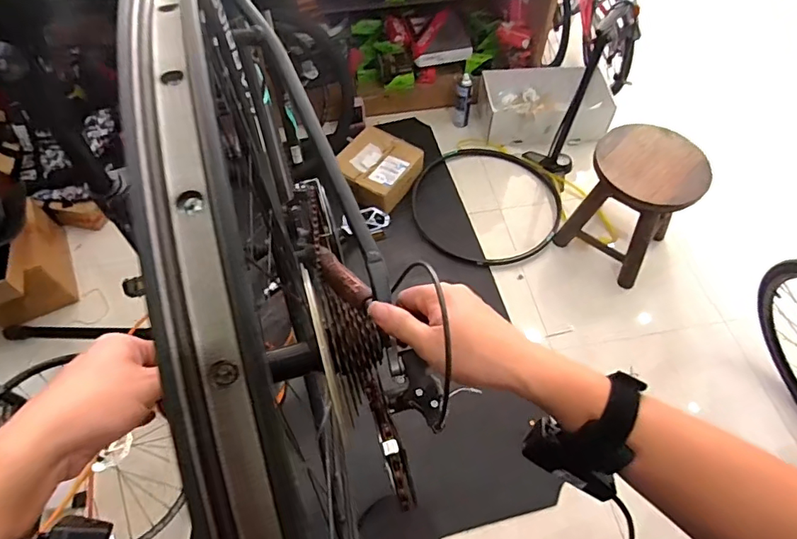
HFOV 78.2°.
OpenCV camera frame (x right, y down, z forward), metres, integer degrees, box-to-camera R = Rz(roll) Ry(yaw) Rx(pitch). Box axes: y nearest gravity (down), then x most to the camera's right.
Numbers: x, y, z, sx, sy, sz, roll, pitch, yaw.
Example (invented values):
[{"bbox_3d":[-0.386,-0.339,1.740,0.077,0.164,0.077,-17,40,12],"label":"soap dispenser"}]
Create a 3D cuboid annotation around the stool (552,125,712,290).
[{"bbox_3d":[0.777,-0.222,1.662,0.329,0.425,0.306,32,63,20],"label":"stool"}]

